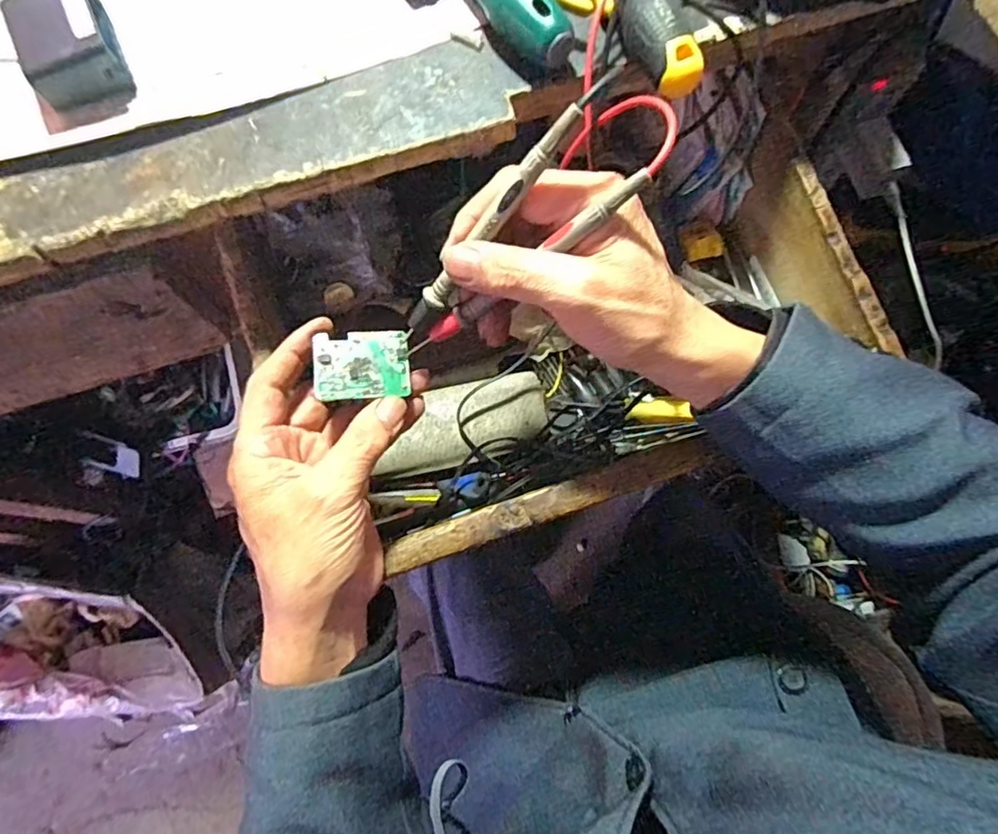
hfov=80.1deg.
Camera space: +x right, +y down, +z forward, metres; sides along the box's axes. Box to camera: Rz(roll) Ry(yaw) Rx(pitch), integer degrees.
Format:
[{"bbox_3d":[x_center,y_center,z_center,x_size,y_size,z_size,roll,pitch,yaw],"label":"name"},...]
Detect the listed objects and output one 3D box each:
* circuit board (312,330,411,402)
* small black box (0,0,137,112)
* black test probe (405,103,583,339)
[{"bbox_3d":[-0.073,-0.028,0.317,0.048,0.004,0.037,-4,78,-15],"label":"circuit board"},{"bbox_3d":[-0.213,-0.186,0.295,0.038,0.028,0.056,-22,79,-5],"label":"small black box"},{"bbox_3d":[-0.007,-0.085,0.275,0.011,0.008,0.131,51,122,9],"label":"black test probe"}]

